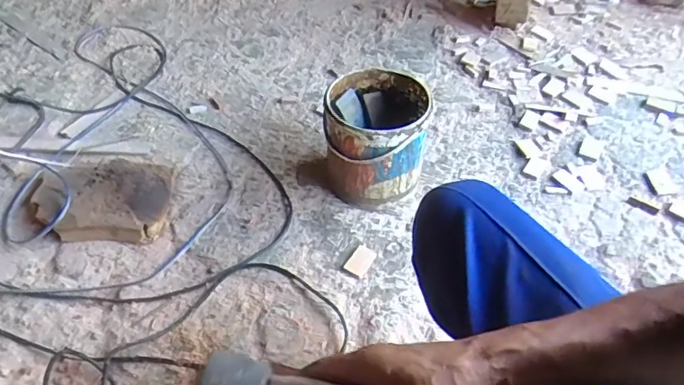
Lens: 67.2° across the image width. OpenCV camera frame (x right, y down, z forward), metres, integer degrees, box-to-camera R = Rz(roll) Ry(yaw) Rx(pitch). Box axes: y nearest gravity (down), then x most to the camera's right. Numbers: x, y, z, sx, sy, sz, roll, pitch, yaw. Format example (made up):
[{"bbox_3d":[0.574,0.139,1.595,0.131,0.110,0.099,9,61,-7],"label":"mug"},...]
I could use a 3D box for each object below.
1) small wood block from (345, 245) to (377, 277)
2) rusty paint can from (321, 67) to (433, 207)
[{"bbox_3d":[0.033,0.114,0.870,0.037,0.009,0.054,24,52,18],"label":"small wood block"},{"bbox_3d":[0.057,-0.095,0.934,0.169,0.190,0.178,1,49,-1],"label":"rusty paint can"}]

